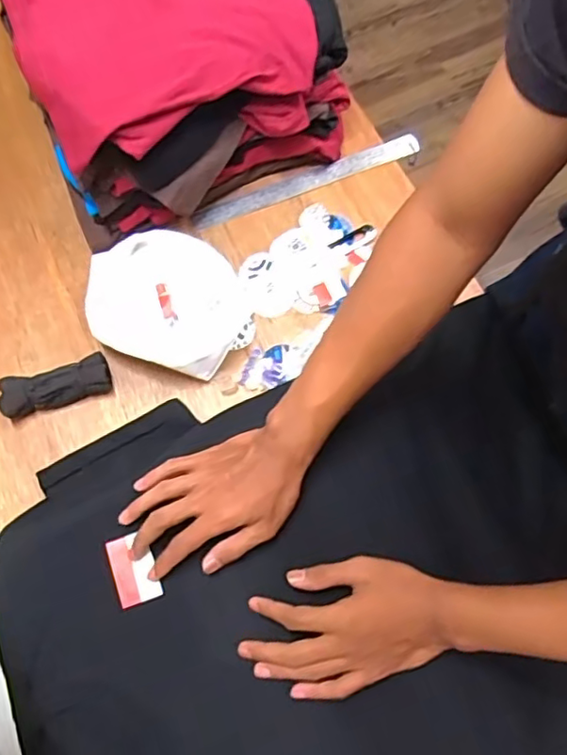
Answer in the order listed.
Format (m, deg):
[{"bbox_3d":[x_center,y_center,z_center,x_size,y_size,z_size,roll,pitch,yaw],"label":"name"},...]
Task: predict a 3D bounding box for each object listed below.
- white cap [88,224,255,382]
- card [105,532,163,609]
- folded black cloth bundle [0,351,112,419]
[{"bbox_3d":[-0.140,-0.092,0.730,0.191,0.042,0.167,25,73,8],"label":"white cap"},{"bbox_3d":[-0.140,0.178,0.558,0.038,0.004,0.062,-20,78,-2],"label":"card"},{"bbox_3d":[-0.267,0.008,0.702,0.126,0.029,0.047,-17,73,-6],"label":"folded black cloth bundle"}]

